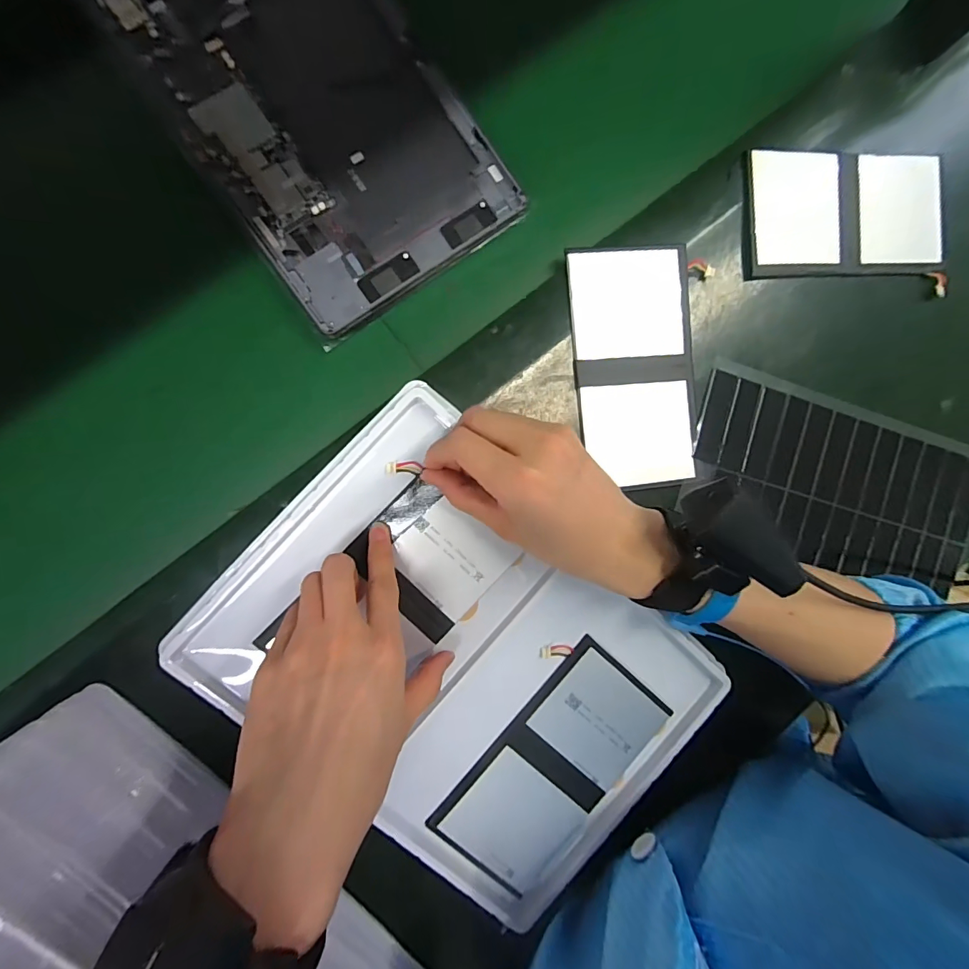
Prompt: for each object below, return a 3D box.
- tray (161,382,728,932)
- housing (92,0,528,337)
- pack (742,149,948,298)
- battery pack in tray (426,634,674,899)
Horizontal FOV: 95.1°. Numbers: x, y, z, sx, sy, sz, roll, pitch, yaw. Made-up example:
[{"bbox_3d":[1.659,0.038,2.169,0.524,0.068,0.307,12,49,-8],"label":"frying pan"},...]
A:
[{"bbox_3d":[-0.010,0.126,0.310,0.321,0.024,0.235,42,85,-6],"label":"tray"},{"bbox_3d":[-0.109,-0.247,0.291,0.161,0.012,0.253,-35,95,-7],"label":"housing"},{"bbox_3d":[0.278,-0.211,0.344,0.170,0.012,0.107,-7,89,-8],"label":"pack"},{"bbox_3d":[0.052,0.205,0.326,0.104,0.010,0.170,39,87,-8],"label":"battery pack in tray"}]

